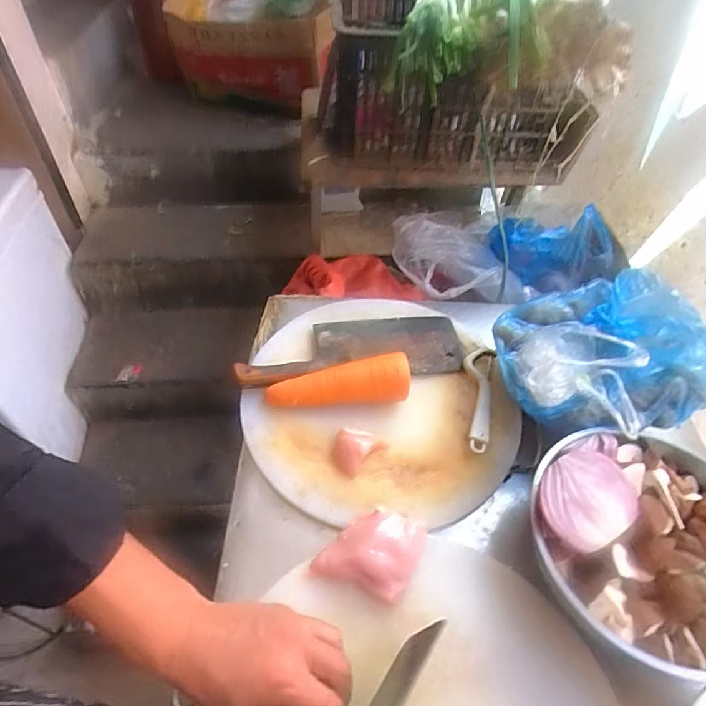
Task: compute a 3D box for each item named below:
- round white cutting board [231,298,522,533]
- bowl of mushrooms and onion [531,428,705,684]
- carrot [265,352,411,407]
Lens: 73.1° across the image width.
[{"bbox_3d":[0.037,0.054,0.639,0.344,0.026,0.343,2,50,-3],"label":"round white cutting board"},{"bbox_3d":[0.297,0.184,0.476,0.236,0.097,0.223,2,50,-3],"label":"bowl of mushrooms and onion"},{"bbox_3d":[-0.019,0.042,0.611,0.182,0.052,0.053,-4,51,-7],"label":"carrot"}]

